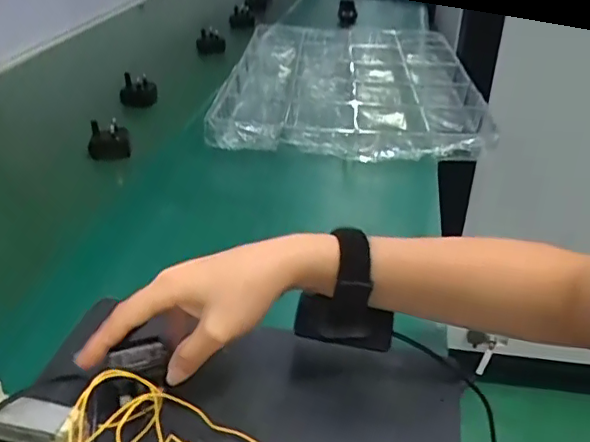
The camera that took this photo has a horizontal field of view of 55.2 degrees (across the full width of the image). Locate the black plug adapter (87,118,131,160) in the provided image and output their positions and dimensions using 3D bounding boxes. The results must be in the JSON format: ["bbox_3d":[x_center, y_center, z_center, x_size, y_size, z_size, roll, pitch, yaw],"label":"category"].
[{"bbox_3d":[-0.232,-0.099,0.701,0.050,0.041,0.046,-9,34,-18],"label":"black plug adapter"}]

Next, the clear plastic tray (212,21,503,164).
[{"bbox_3d":[0.092,-0.217,0.896,0.373,0.055,0.514,4,32,3],"label":"clear plastic tray"}]

